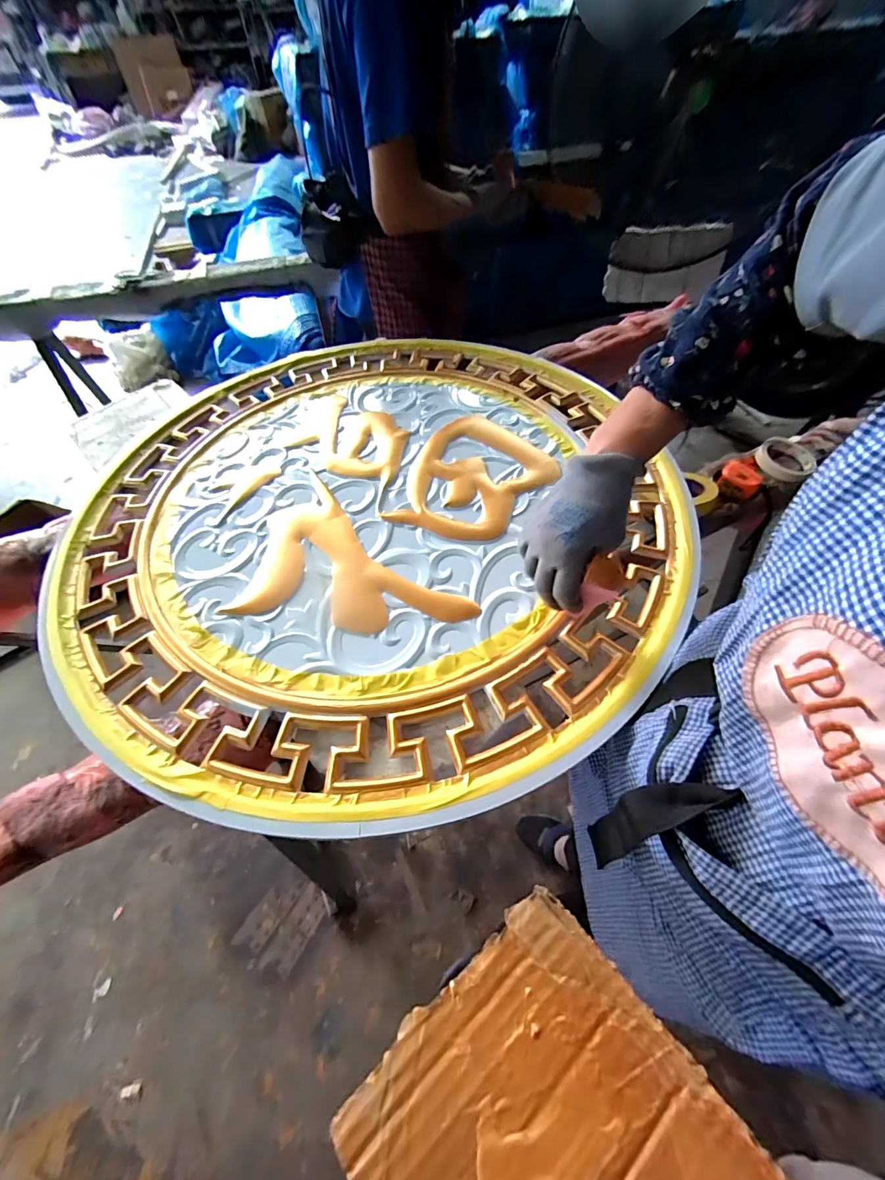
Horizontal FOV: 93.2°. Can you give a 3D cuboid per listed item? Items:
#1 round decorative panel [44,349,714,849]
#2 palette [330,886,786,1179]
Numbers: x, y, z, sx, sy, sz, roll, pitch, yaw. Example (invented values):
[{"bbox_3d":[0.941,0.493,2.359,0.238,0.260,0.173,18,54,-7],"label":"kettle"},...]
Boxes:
[{"bbox_3d":[-0.104,-0.137,0.591,0.774,0.023,0.782,-2,53,3],"label":"round decorative panel"},{"bbox_3d":[0.049,0.271,0.201,0.156,0.006,0.148,-35,55,-18],"label":"palette"}]

